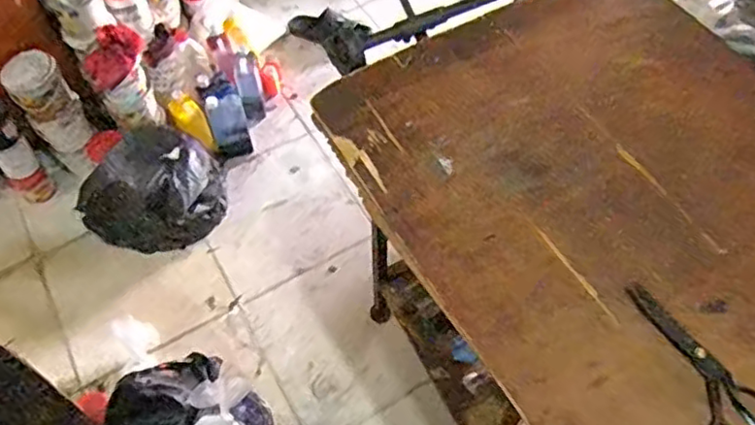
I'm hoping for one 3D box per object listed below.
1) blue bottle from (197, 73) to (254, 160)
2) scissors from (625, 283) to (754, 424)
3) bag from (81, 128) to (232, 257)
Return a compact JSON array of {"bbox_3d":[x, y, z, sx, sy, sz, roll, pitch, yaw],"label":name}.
[{"bbox_3d":[-0.415,-0.269,1.789,0.104,0.220,0.154,-13,59,-7],"label":"blue bottle"},{"bbox_3d":[0.358,0.165,0.702,0.080,0.016,0.218,-16,59,-8],"label":"scissors"},{"bbox_3d":[-0.576,-0.054,1.665,0.353,0.201,0.278,-39,65,-20],"label":"bag"}]

